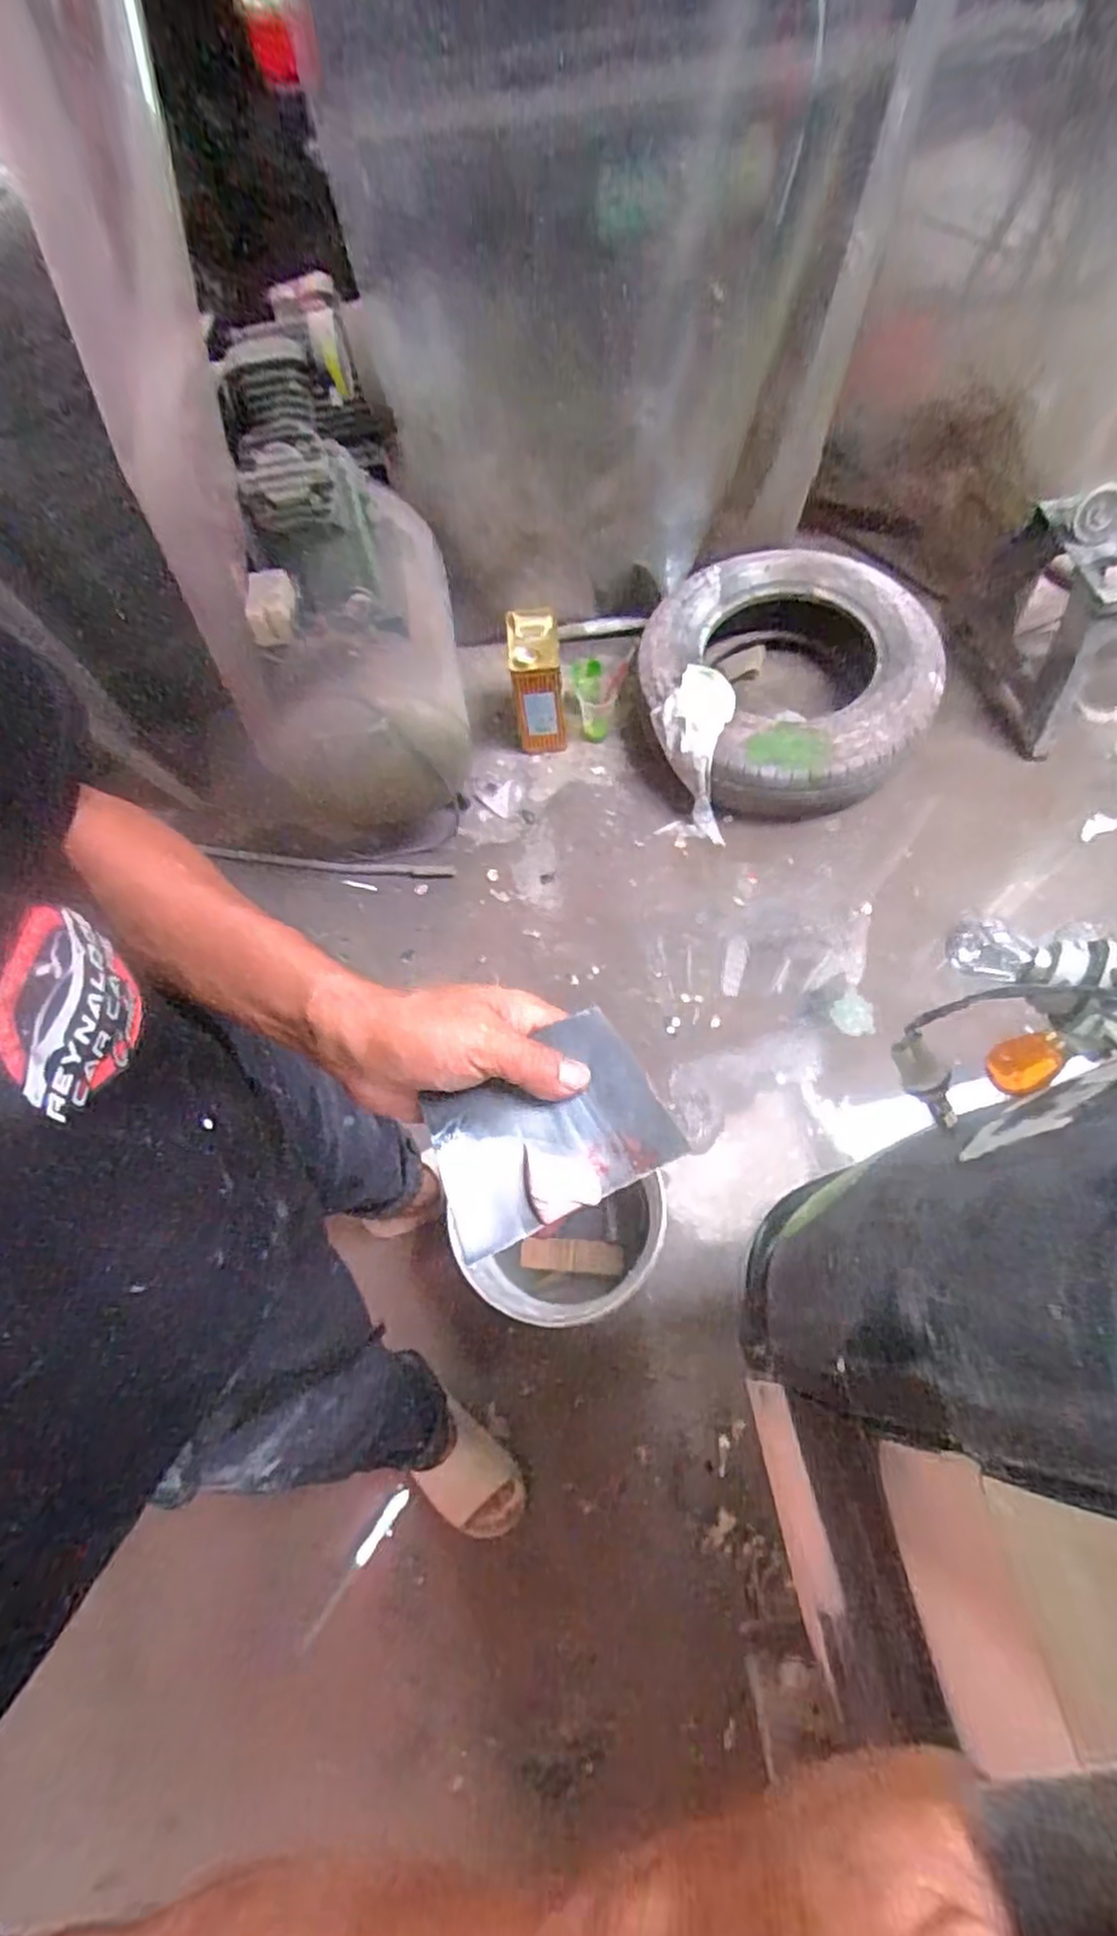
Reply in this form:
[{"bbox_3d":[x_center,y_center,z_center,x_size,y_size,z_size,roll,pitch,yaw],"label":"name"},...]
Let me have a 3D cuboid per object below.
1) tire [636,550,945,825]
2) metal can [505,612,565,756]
[{"bbox_3d":[0.477,-0.615,1.583,0.597,0.185,0.610,8,68,7],"label":"tire"},{"bbox_3d":[-0.045,-0.605,1.567,0.108,0.250,0.152,-5,67,2],"label":"metal can"}]

